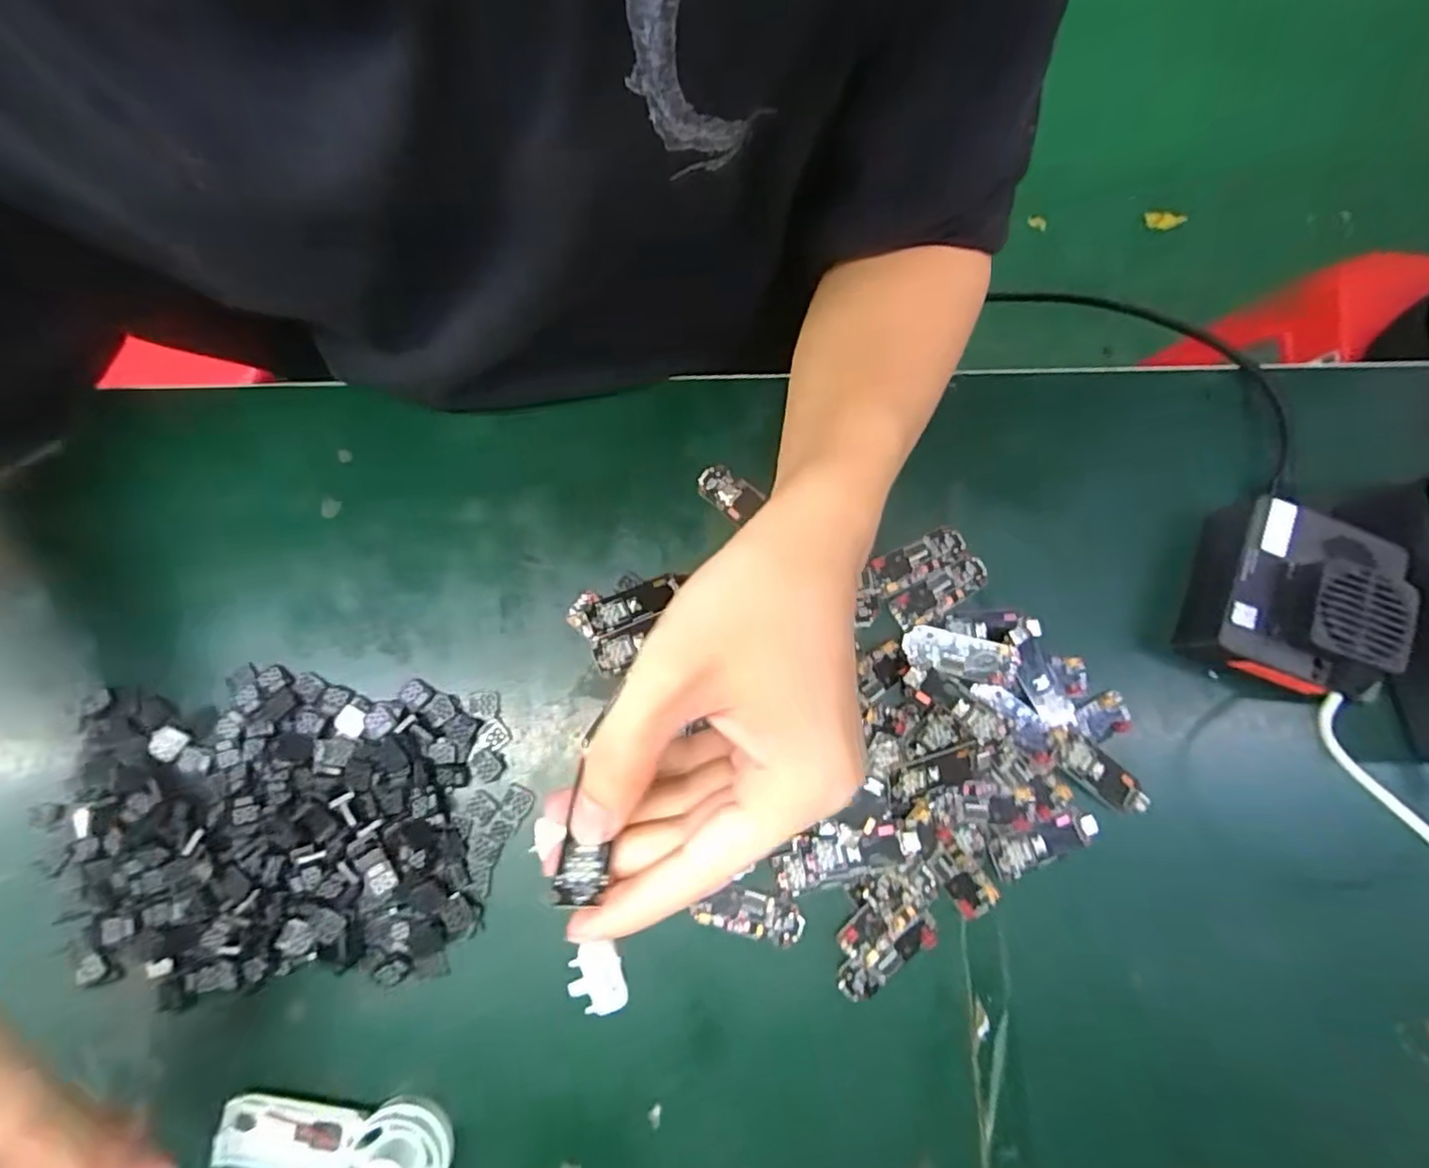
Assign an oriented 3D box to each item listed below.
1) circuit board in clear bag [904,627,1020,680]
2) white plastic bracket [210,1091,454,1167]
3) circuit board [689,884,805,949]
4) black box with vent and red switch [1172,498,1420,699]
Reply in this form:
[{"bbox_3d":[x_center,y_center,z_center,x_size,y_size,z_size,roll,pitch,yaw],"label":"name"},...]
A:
[{"bbox_3d":[0.114,0.034,0.311,0.051,0.012,0.019,14,80,3],"label":"circuit board in clear bag"},{"bbox_3d":[-0.156,0.230,0.267,0.095,0.030,0.030,7,79,1],"label":"white plastic bracket"},{"bbox_3d":[0.016,0.149,0.298,0.048,0.004,0.019,15,80,3],"label":"circuit board"},{"bbox_3d":[0.267,0.005,0.305,0.070,0.050,0.081,23,80,4],"label":"black box with vent and red switch"}]

